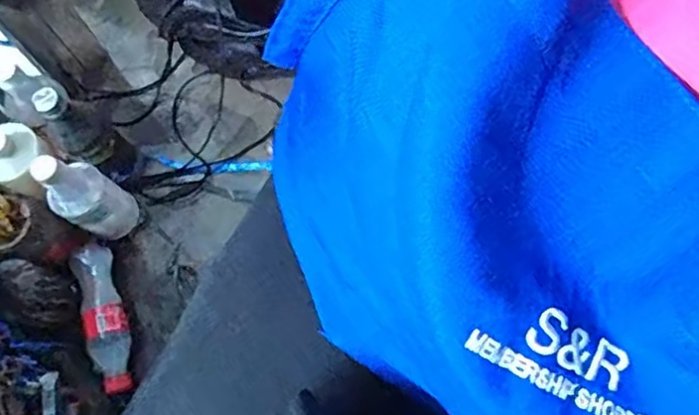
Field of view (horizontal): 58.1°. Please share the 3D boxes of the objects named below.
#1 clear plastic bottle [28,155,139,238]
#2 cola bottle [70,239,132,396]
[{"bbox_3d":[-0.319,-0.010,0.771,0.060,0.176,0.069,30,77,11],"label":"clear plastic bottle"},{"bbox_3d":[-0.306,0.128,0.790,0.051,0.052,0.174,-21,74,-4],"label":"cola bottle"}]

